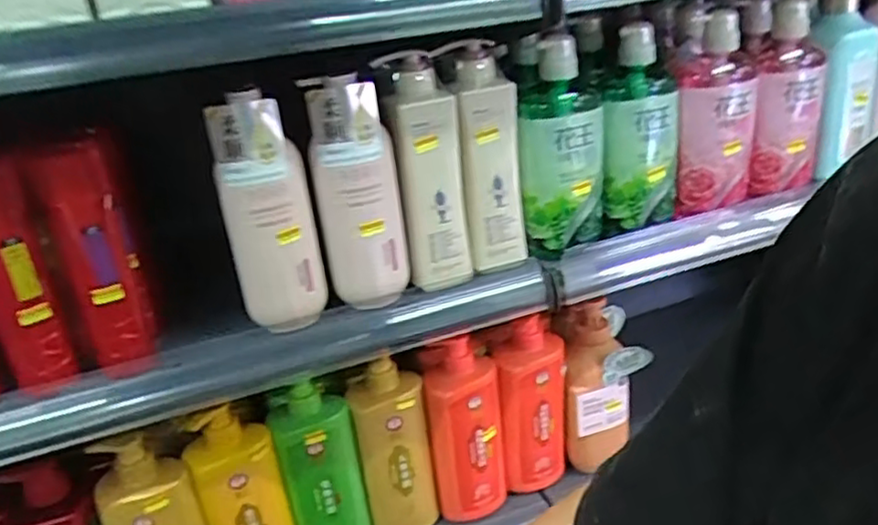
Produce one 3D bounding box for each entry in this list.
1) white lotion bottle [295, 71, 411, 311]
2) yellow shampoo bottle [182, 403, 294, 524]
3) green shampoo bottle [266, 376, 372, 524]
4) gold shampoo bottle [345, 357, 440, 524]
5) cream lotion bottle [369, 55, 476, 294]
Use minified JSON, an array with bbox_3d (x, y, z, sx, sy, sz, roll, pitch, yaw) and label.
[{"bbox_3d":[-0.073,-0.061,0.623,0.074,0.211,0.042,-7,29,-4],"label":"white lotion bottle"},{"bbox_3d":[-0.205,0.255,0.729,0.080,0.229,0.049,-17,31,-20],"label":"yellow shampoo bottle"},{"bbox_3d":[-0.132,0.235,0.776,0.083,0.213,0.068,-14,31,-16],"label":"green shampoo bottle"},{"bbox_3d":[-0.053,0.217,0.803,0.081,0.210,0.066,-11,30,-12],"label":"gold shampoo bottle"},{"bbox_3d":[-0.012,-0.084,0.660,0.067,0.215,0.051,-15,31,-18],"label":"cream lotion bottle"}]

